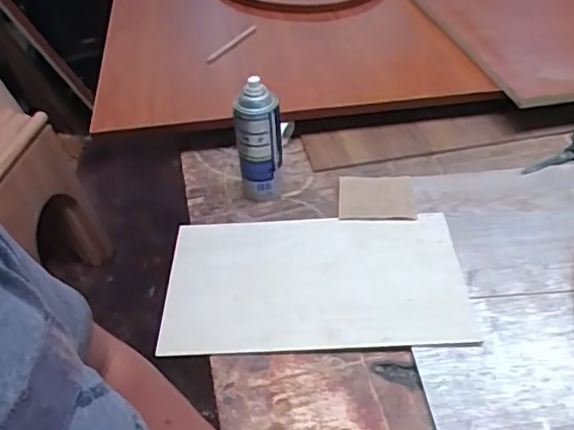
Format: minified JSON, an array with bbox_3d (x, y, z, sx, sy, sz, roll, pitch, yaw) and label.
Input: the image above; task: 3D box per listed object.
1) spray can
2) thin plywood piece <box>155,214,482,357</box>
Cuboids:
[{"bbox_3d":[-0.041,-0.108,0.836,0.065,0.201,0.064,-1,44,1],"label":"spray can"},{"bbox_3d":[0.034,0.081,0.741,0.379,0.008,0.217,-2,44,1],"label":"thin plywood piece"}]

